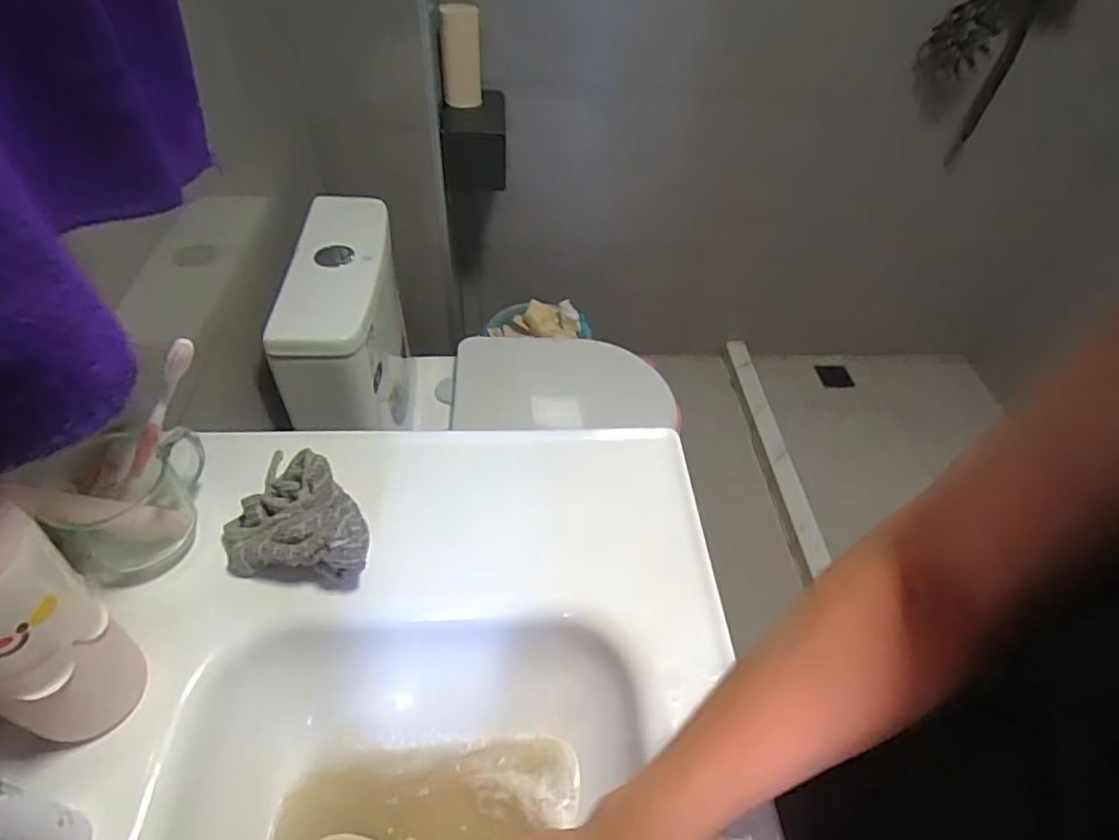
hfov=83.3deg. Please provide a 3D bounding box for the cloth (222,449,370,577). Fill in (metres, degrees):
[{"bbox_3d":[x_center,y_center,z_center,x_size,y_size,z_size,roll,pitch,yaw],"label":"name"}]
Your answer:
[{"bbox_3d":[-0.199,0.067,0.502,0.122,0.051,0.112,8,48,2],"label":"cloth"}]

